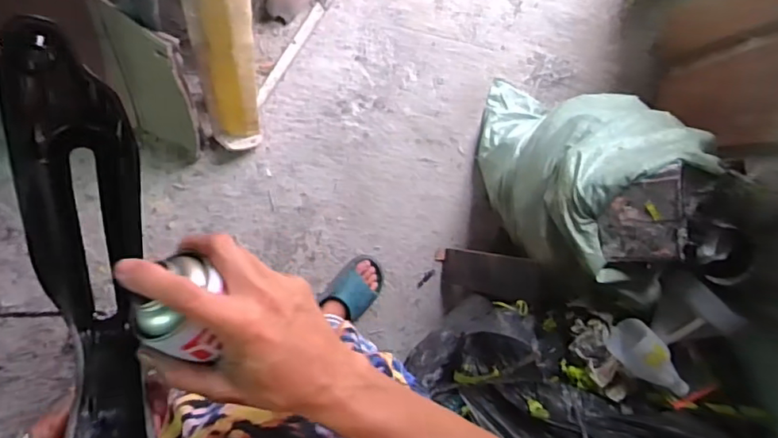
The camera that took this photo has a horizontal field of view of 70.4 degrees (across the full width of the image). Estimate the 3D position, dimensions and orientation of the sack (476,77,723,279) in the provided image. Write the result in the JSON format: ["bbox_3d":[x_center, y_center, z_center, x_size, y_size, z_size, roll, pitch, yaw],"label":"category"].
[{"bbox_3d":[0.405,-0.103,1.239,0.288,0.596,0.409,16,93,-10],"label":"sack"}]

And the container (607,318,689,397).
[{"bbox_3d":[0.513,0.285,1.064,0.076,0.070,0.191,-44,100,-4],"label":"container"}]

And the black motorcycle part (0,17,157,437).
[{"bbox_3d":[-0.206,0.020,0.358,0.080,0.156,0.264,-11,97,-7],"label":"black motorcycle part"}]

